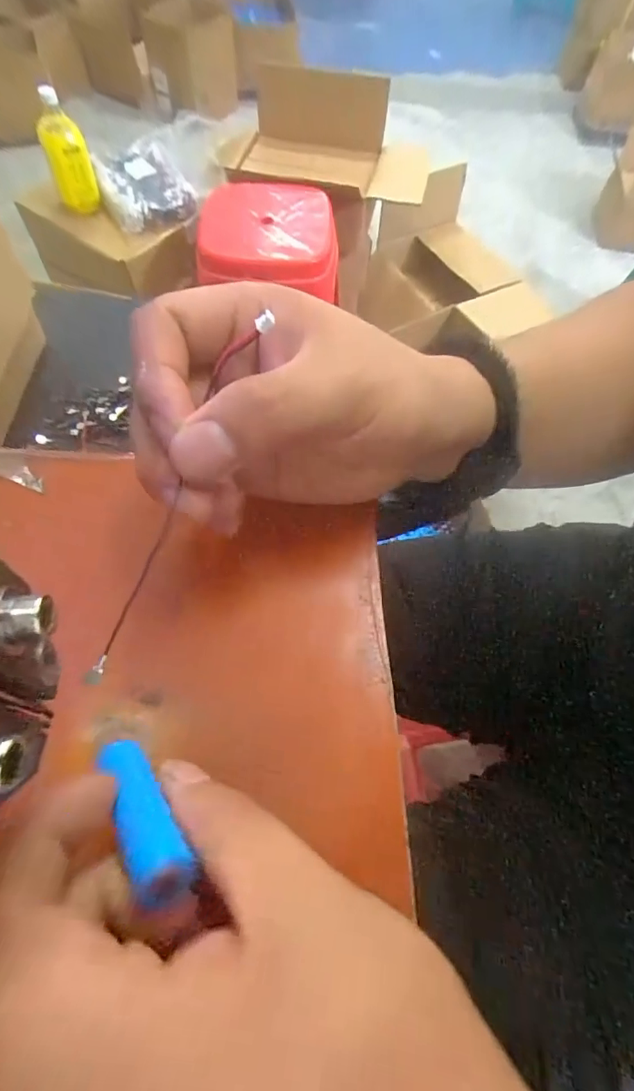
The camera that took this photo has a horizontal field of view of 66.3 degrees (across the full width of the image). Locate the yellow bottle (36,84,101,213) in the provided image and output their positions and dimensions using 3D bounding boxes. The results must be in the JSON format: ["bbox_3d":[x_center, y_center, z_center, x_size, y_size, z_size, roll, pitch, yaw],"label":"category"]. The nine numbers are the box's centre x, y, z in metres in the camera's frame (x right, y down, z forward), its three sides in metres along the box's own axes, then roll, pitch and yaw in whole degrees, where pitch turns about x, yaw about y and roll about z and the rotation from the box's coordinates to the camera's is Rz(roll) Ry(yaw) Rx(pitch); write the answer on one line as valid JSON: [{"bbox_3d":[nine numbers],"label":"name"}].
[{"bbox_3d":[-0.518,-0.809,1.010,0.085,0.205,0.077,-20,66,-14],"label":"yellow bottle"}]

